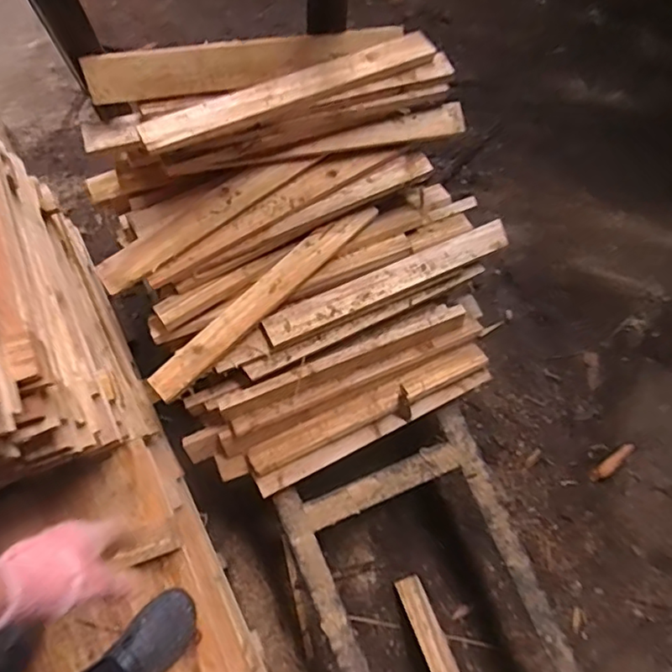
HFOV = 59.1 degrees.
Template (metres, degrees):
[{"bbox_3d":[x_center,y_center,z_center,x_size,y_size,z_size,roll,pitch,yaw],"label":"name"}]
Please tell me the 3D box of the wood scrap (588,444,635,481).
[{"bbox_3d":[0.642,0.295,1.373,0.127,0.010,0.034,-37,81,-7],"label":"wood scrap"}]

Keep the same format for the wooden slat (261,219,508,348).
[{"bbox_3d":[0.091,-0.096,1.044,0.455,0.022,0.056,-24,81,-7],"label":"wooden slat"}]

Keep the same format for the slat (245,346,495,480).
[{"bbox_3d":[0.062,0.135,1.107,0.476,0.030,0.054,-25,81,-7],"label":"slat"}]

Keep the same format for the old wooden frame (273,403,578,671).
[{"bbox_3d":[0.226,0.618,1.171,0.410,0.248,0.801,-21,81,-6],"label":"old wooden frame"}]

